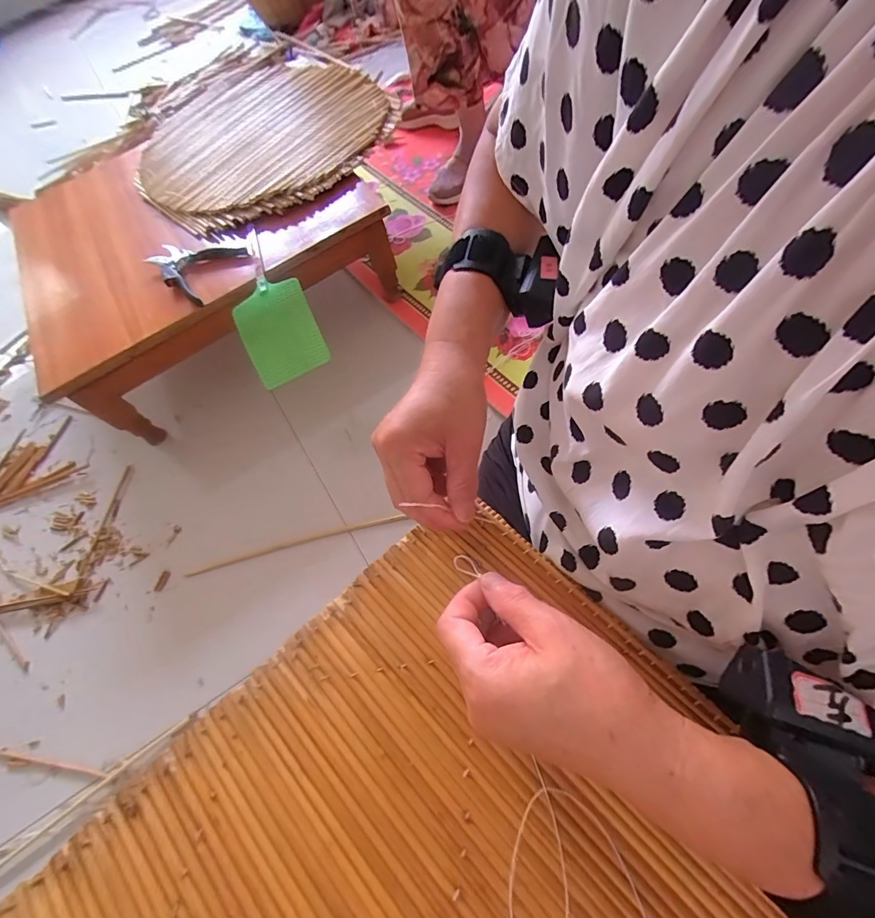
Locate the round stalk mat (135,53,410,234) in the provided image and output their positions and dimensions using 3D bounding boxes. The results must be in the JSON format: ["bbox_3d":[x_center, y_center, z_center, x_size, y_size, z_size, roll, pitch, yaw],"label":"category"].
[{"bbox_3d":[-0.391,-0.743,0.970,0.595,0.042,0.604,-1,73,4],"label":"round stalk mat"}]

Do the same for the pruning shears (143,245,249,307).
[{"bbox_3d":[-0.454,-0.374,0.800,0.179,0.043,0.144,31,73,22],"label":"pruning shears"}]

